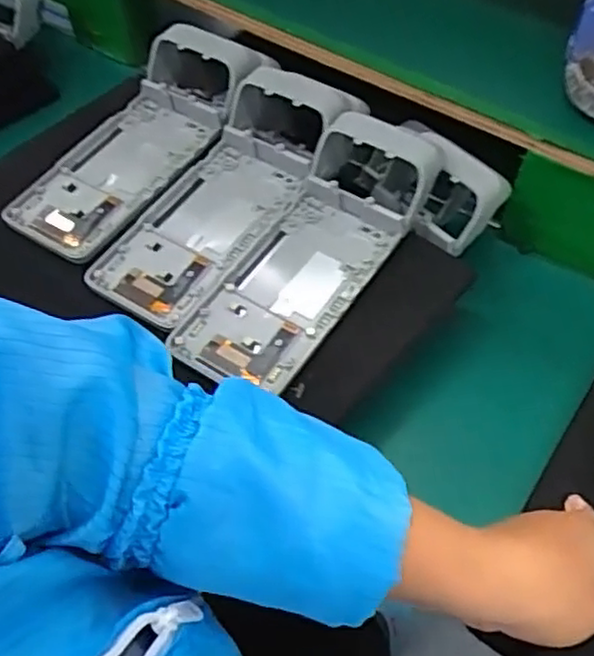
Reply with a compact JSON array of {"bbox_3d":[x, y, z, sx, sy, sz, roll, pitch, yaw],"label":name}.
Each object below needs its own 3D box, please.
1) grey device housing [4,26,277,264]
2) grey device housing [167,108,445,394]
[{"bbox_3d":[-0.110,-0.147,0.516,0.096,0.058,0.222,26,58,14],"label":"grey device housing"},{"bbox_3d":[0.012,-0.054,0.443,0.085,0.053,0.210,31,59,17],"label":"grey device housing"}]

